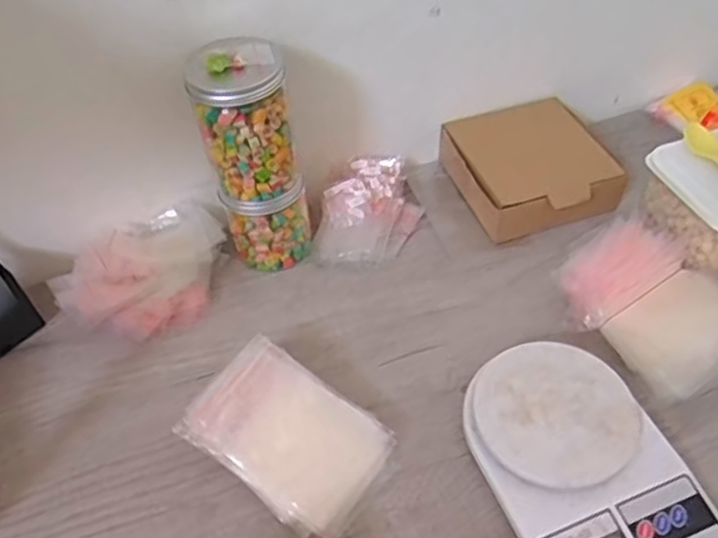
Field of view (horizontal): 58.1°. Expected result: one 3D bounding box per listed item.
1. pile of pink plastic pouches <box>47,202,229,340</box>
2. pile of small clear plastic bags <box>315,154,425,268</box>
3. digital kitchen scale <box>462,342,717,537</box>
[{"bbox_3d":[-0.222,0.000,0.695,0.134,0.066,0.174,26,55,24],"label":"pile of pink plastic pouches"},{"bbox_3d":[0.012,-0.068,0.740,0.100,0.059,0.156,20,53,20],"label":"pile of small clear plastic bags"},{"bbox_3d":[0.182,0.159,0.539,0.155,0.039,0.212,-19,50,-12],"label":"digital kitchen scale"}]

